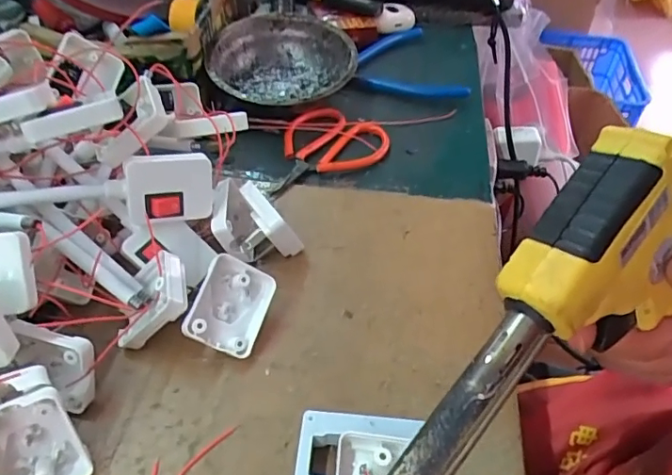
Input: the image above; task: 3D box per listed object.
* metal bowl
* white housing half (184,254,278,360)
[{"bbox_3d":[-0.048,-0.149,0.475,0.123,0.050,0.120,1,44,-1],"label":"metal bowl"},{"bbox_3d":[-0.058,0.038,0.294,0.040,0.013,0.049,28,64,-22],"label":"white housing half"}]

